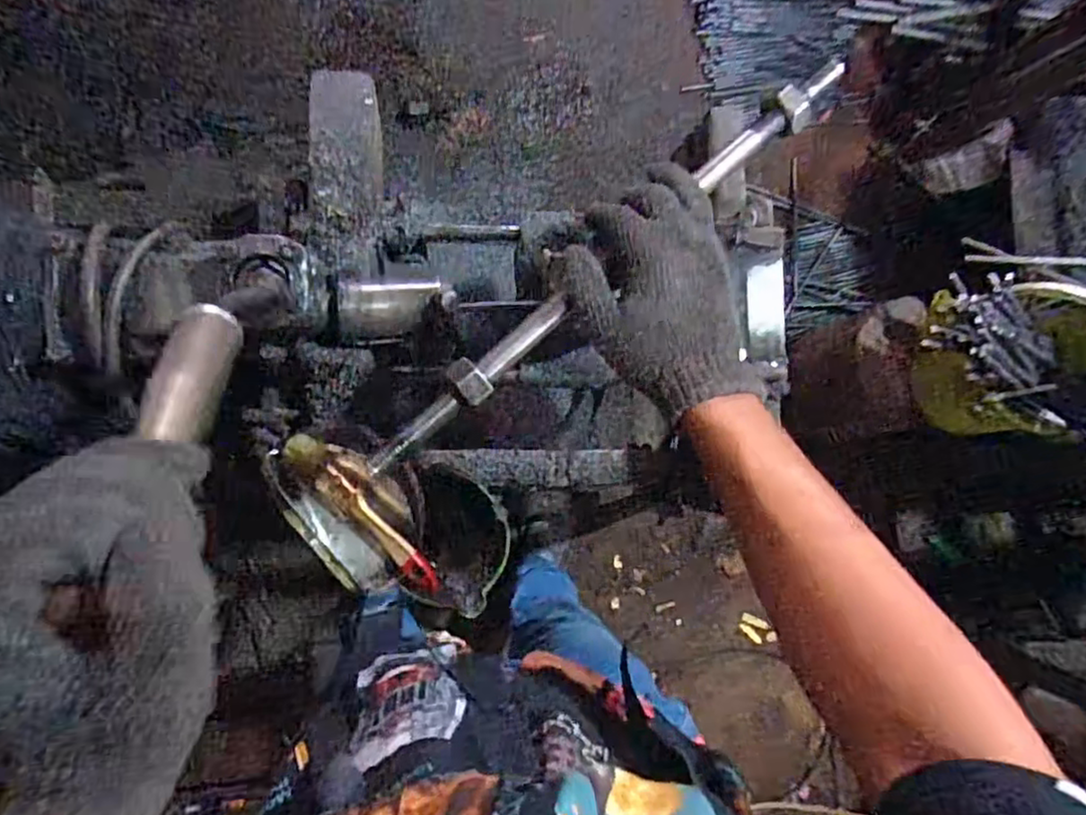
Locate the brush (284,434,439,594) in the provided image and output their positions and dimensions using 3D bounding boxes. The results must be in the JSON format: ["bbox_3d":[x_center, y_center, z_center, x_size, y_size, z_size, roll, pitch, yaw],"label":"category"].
[{"bbox_3d":[-0.155,0.093,0.585,0.028,0.018,0.175,-42,96,-6],"label":"brush"}]

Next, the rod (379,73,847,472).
[{"bbox_3d":[0.050,-0.101,0.451,0.416,0.020,0.027,-41,96,-7],"label":"rod"}]

